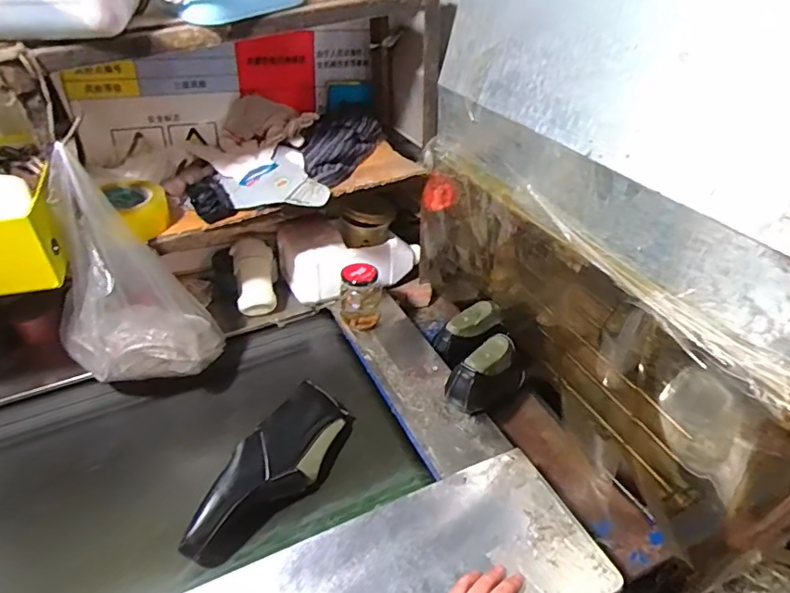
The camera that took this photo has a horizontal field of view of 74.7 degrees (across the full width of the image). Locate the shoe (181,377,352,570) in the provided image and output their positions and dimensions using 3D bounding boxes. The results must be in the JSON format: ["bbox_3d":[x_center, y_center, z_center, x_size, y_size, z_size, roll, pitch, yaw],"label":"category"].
[{"bbox_3d":[-0.164,0.244,0.734,0.089,0.087,0.289,18,42,22],"label":"shoe"}]

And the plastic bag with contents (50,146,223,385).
[{"bbox_3d":[-0.411,-0.025,0.781,0.206,0.338,0.183,-29,46,-31],"label":"plastic bag with contents"}]

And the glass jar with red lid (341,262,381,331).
[{"bbox_3d":[-0.067,0.001,1.012,0.079,0.113,0.061,5,39,7],"label":"glass jar with red lid"}]

